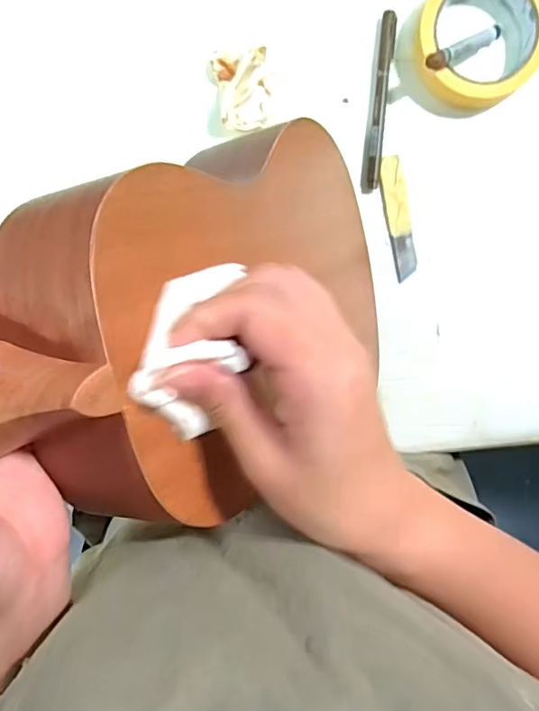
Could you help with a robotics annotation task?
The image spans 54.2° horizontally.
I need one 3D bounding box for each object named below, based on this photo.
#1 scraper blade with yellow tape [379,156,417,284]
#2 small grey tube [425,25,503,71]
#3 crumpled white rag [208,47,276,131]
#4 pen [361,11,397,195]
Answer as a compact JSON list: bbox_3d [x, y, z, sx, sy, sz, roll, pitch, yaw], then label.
[{"bbox_3d":[0.108,-0.115,0.438,0.020,0.004,0.100,-11,96,1],"label":"scraper blade with yellow tape"},{"bbox_3d":[0.152,-0.240,0.413,0.080,0.017,0.012,-34,95,-20],"label":"small grey tube"},{"bbox_3d":[-0.021,-0.209,0.417,0.047,0.025,0.056,-6,96,1],"label":"crumpled white rag"},{"bbox_3d":[0.091,-0.206,0.428,0.013,0.008,0.139,6,96,0],"label":"pen"}]

